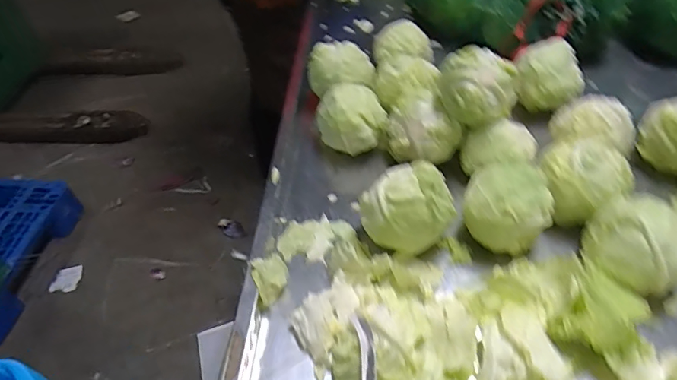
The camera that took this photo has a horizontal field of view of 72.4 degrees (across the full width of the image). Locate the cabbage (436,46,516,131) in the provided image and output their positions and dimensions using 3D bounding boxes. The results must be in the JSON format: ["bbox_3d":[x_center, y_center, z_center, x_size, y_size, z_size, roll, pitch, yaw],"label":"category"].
[{"bbox_3d":[0.206,-0.159,0.683,0.109,0.083,0.116,17,50,18],"label":"cabbage"}]

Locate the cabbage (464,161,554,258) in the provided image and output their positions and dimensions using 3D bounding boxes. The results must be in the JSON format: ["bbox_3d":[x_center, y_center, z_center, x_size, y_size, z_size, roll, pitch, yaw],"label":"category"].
[{"bbox_3d":[0.222,0.018,0.606,0.109,0.079,0.100,16,49,18],"label":"cabbage"}]

